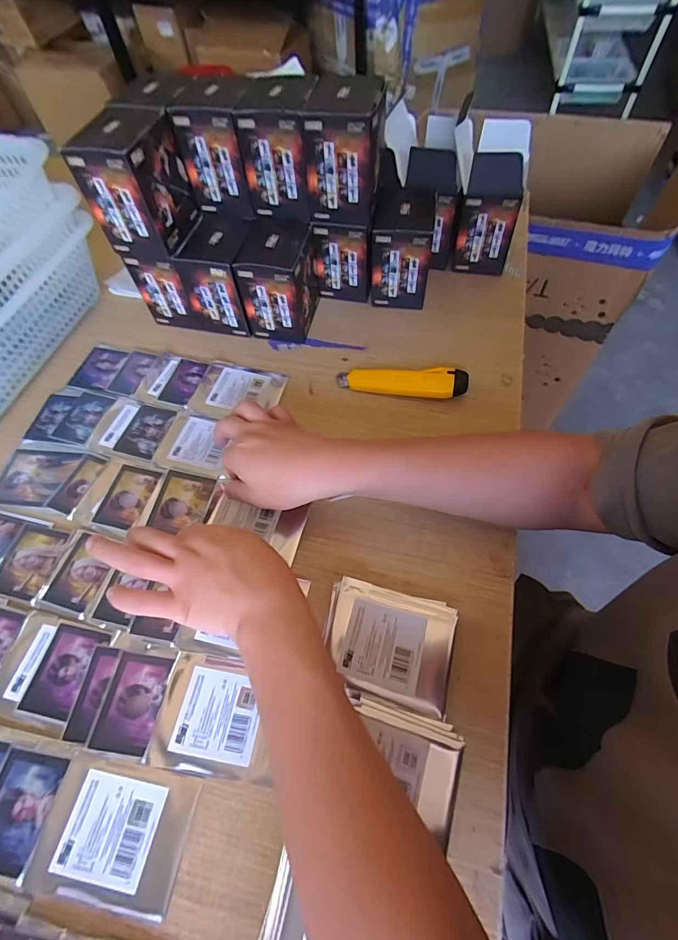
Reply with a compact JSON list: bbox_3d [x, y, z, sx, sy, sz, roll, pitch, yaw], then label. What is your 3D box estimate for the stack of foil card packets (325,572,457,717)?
[{"bbox_3d":[0.040,0.145,0.349,0.108,0.019,0.084,12,62,10],"label":"stack of foil card packets"}]

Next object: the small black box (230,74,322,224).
[{"bbox_3d":[-0.063,-0.363,0.465,0.073,0.109,0.077,8,61,8],"label":"small black box"}]

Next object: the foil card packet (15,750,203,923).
[{"bbox_3d":[-0.162,0.260,0.296,0.103,0.004,0.081,10,61,7],"label":"foil card packet"}]

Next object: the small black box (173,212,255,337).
[{"bbox_3d":[-0.151,-0.249,0.534,0.082,0.113,0.093,9,61,6],"label":"small black box"}]

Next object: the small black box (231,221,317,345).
[{"bbox_3d":[-0.073,-0.238,0.522,0.077,0.109,0.094,11,61,7],"label":"small black box"}]

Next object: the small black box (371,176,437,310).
[{"bbox_3d":[0.083,-0.287,0.540,0.070,0.118,0.093,8,61,6],"label":"small black box"}]

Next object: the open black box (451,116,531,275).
[{"bbox_3d":[0.192,-0.361,0.556,0.099,0.160,0.103,11,61,8],"label":"open black box"}]

